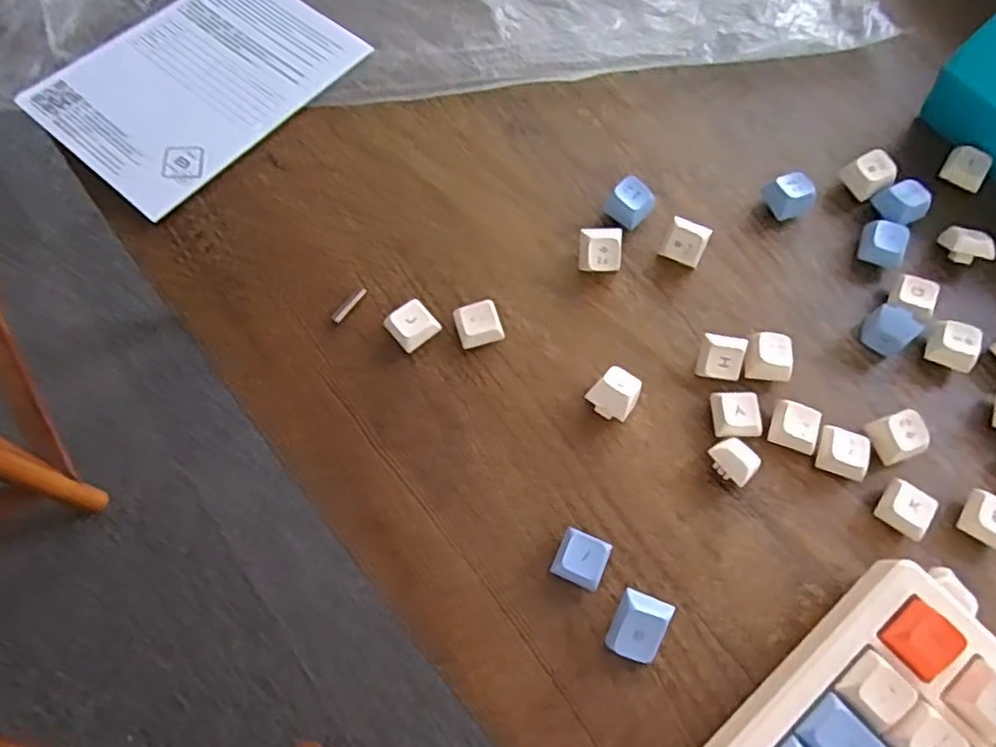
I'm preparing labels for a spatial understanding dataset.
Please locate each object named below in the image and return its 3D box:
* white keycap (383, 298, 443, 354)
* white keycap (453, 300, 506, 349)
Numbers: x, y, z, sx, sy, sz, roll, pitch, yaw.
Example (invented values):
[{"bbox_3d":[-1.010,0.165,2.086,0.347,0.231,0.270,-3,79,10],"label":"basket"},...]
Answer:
[{"bbox_3d":[-0.036,-0.020,0.288,0.019,0.011,0.017,-42,74,-16],"label":"white keycap"},{"bbox_3d":[-0.008,-0.020,0.289,0.019,0.011,0.017,-18,69,-8],"label":"white keycap"}]

